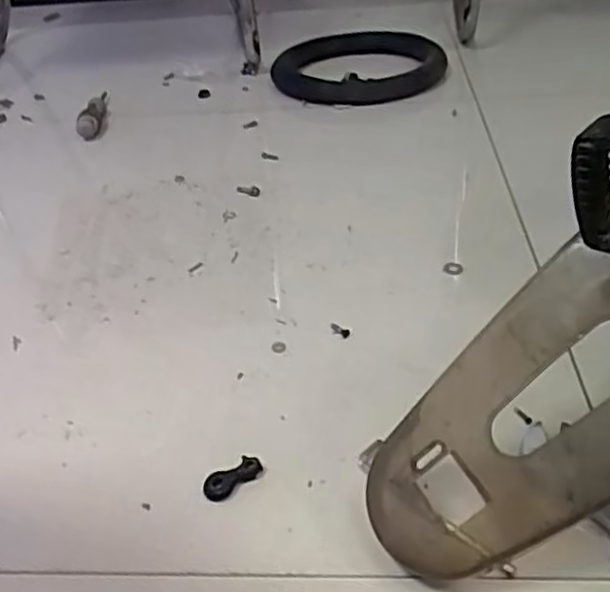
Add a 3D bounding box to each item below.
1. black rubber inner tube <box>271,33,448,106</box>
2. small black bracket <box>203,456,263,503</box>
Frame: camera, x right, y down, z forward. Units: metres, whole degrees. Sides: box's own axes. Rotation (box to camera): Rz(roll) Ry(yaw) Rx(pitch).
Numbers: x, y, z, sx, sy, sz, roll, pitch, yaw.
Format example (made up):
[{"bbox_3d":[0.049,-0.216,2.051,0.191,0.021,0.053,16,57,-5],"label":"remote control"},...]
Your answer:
[{"bbox_3d":[0.091,-0.393,1.171,0.280,0.033,0.276,1,37,9],"label":"black rubber inner tube"},{"bbox_3d":[-0.053,0.132,0.511,0.046,0.010,0.016,-25,40,-24],"label":"small black bracket"}]

